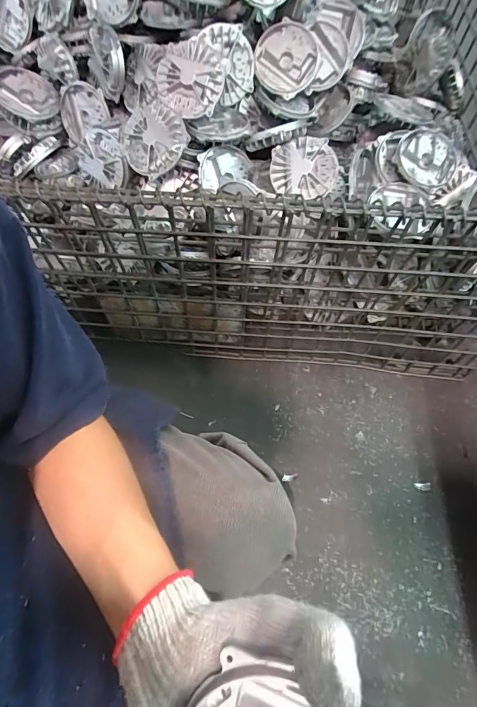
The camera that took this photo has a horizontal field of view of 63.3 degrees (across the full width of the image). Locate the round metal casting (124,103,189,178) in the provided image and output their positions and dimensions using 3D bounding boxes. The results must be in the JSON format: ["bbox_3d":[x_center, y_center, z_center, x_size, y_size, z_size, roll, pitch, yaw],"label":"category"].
[{"bbox_3d":[-0.138,-0.346,0.626,0.107,0.025,0.110,2,95,24],"label":"round metal casting"}]

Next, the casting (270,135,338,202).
[{"bbox_3d":[0.104,-0.296,0.618,0.104,0.024,0.094,10,90,4],"label":"casting"}]

